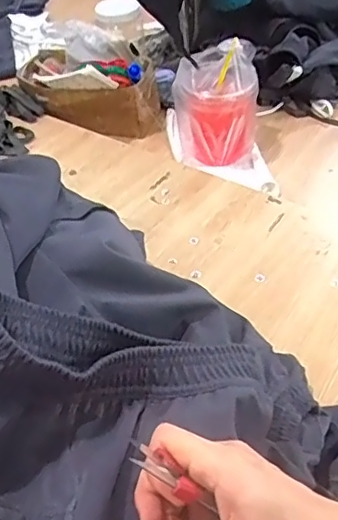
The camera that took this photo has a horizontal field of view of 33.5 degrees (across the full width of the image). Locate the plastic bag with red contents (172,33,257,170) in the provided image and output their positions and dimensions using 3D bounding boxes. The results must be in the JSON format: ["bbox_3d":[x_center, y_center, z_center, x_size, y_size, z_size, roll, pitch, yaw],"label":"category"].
[{"bbox_3d":[0.075,-0.265,0.913,0.136,0.178,0.134,4,46,8],"label":"plastic bag with red contents"}]

